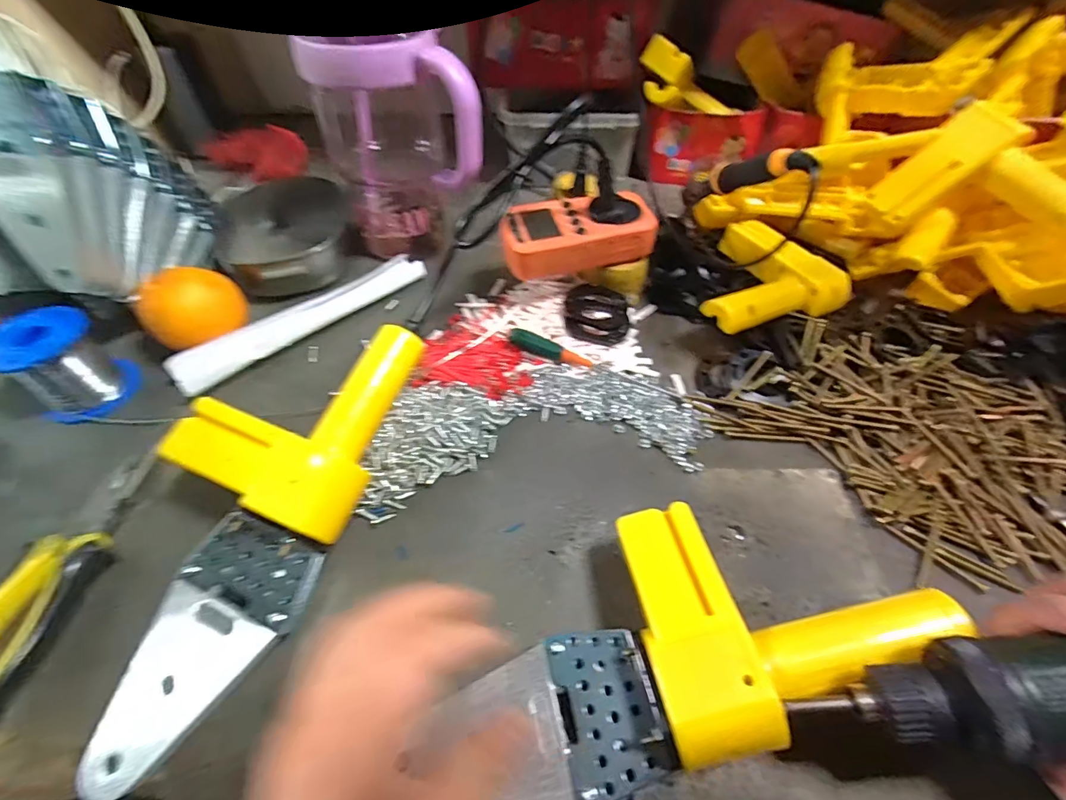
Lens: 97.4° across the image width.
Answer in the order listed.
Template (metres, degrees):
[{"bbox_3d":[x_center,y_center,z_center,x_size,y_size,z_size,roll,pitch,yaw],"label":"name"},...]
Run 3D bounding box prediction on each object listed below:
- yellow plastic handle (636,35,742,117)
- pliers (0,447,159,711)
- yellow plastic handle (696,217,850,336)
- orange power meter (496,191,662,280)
[{"bbox_3d":[0.174,-0.347,0.526,0.139,0.051,0.038,4,46,-35],"label":"yellow plastic handle"},{"bbox_3d":[-0.284,0.103,0.284,0.044,0.023,0.163,9,53,7],"label":"pliers"},{"bbox_3d":[0.194,-0.115,0.419,0.141,0.032,0.114,-20,55,-14],"label":"yellow plastic handle"},{"bbox_3d":[0.038,-0.146,0.409,0.131,0.033,0.065,-12,54,-9],"label":"orange power meter"}]

